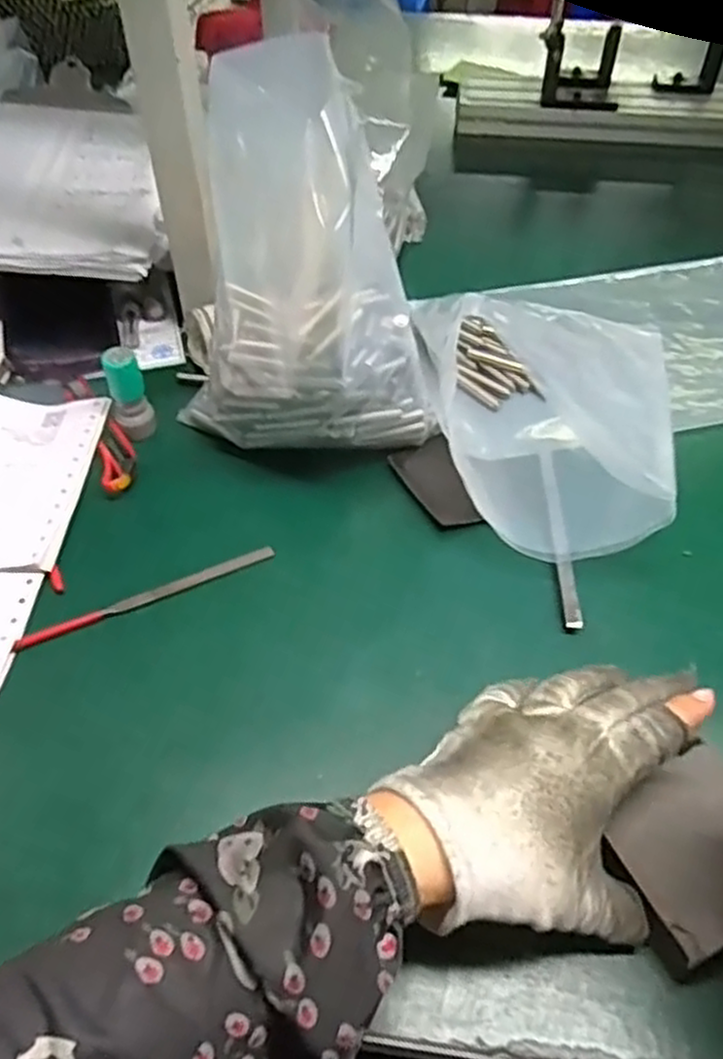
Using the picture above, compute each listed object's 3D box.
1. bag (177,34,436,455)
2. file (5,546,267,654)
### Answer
[{"bbox_3d":[-0.033,-0.128,0.413,0.145,0.206,0.073,-1,49,-2],"label":"bag"},{"bbox_3d":[-0.116,0.036,0.416,0.142,0.007,0.009,-21,53,-19],"label":"file"}]

